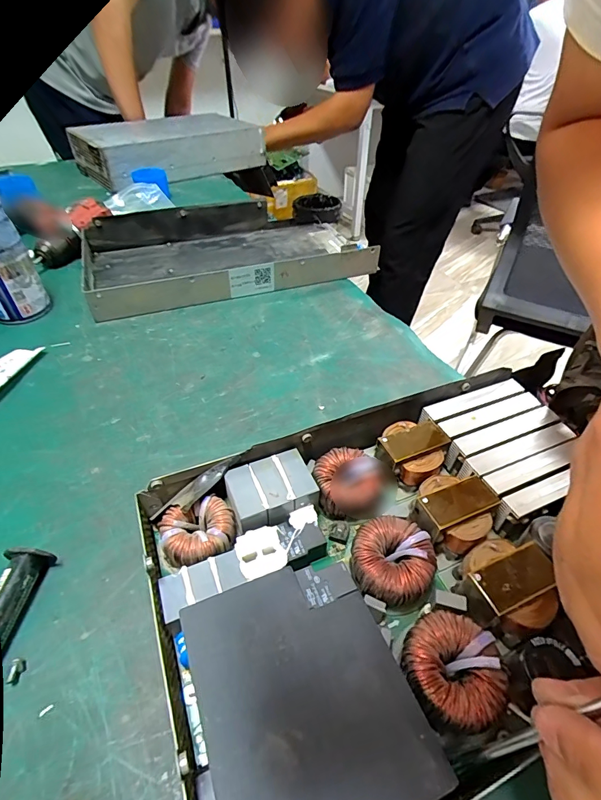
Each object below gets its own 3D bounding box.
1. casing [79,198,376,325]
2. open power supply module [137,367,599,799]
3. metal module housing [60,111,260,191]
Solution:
[{"bbox_3d":[-0.108,-0.222,0.593,0.379,0.053,0.210,-15,45,-16],"label":"casing"},{"bbox_3d":[0.071,0.094,0.254,0.309,0.043,0.199,-16,46,-17],"label":"open power supply module"},{"bbox_3d":[-0.290,-0.576,0.927,0.383,0.092,0.255,-31,51,-28],"label":"metal module housing"}]

